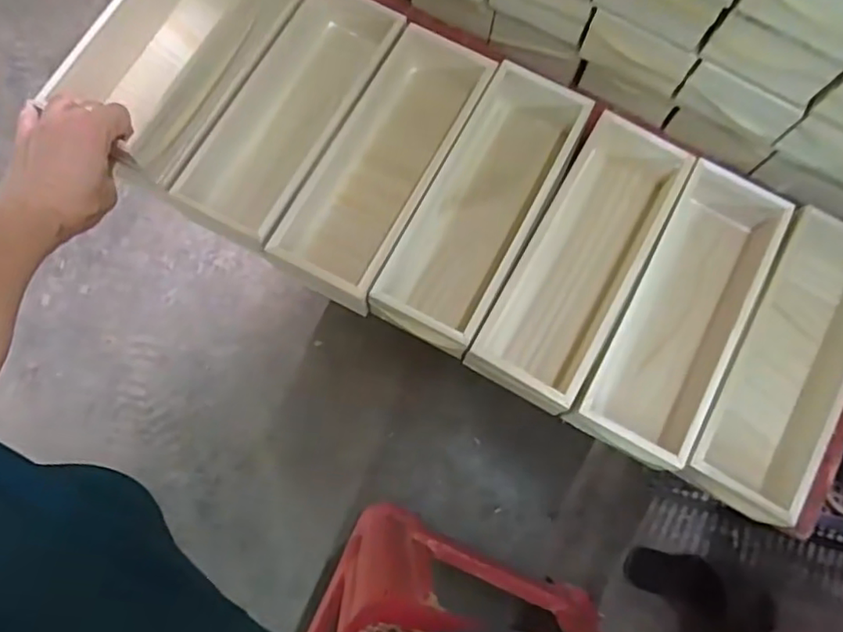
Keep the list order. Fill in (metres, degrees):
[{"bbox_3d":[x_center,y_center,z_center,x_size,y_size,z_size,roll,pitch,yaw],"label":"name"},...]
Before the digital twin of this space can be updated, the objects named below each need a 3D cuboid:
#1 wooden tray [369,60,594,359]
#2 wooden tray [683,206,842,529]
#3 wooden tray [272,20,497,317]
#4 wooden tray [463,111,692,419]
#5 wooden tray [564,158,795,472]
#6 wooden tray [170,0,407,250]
[{"bbox_3d":[0.060,-0.102,0.610,0.103,0.063,0.280,27,77,6],"label":"wooden tray"},{"bbox_3d":[0.349,0.046,0.592,0.118,0.078,0.299,29,77,6],"label":"wooden tray"},{"bbox_3d":[-0.036,-0.150,0.617,0.106,0.059,0.290,27,77,6],"label":"wooden tray"},{"bbox_3d":[0.158,-0.059,0.606,0.106,0.062,0.294,29,77,6],"label":"wooden tray"},{"bbox_3d":[0.247,-0.004,0.598,0.105,0.072,0.287,28,77,6],"label":"wooden tray"},{"bbox_3d":[-0.126,-0.205,0.634,0.104,0.074,0.294,27,77,6],"label":"wooden tray"}]

